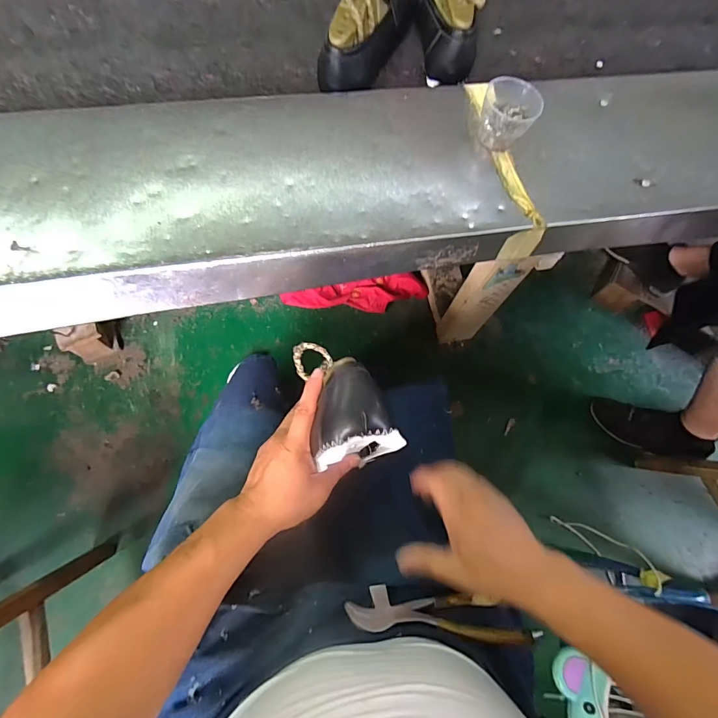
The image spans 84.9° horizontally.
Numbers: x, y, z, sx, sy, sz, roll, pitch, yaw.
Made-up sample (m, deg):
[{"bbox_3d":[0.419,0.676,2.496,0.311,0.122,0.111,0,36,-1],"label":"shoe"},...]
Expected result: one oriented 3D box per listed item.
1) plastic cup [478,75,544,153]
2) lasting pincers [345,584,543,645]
[{"bbox_3d":[0.171,-0.283,0.450,0.063,0.057,0.069,23,71,3],"label":"plastic cup"},{"bbox_3d":[0.083,0.266,0.400,0.187,0.022,0.045,8,26,0],"label":"lasting pincers"}]

